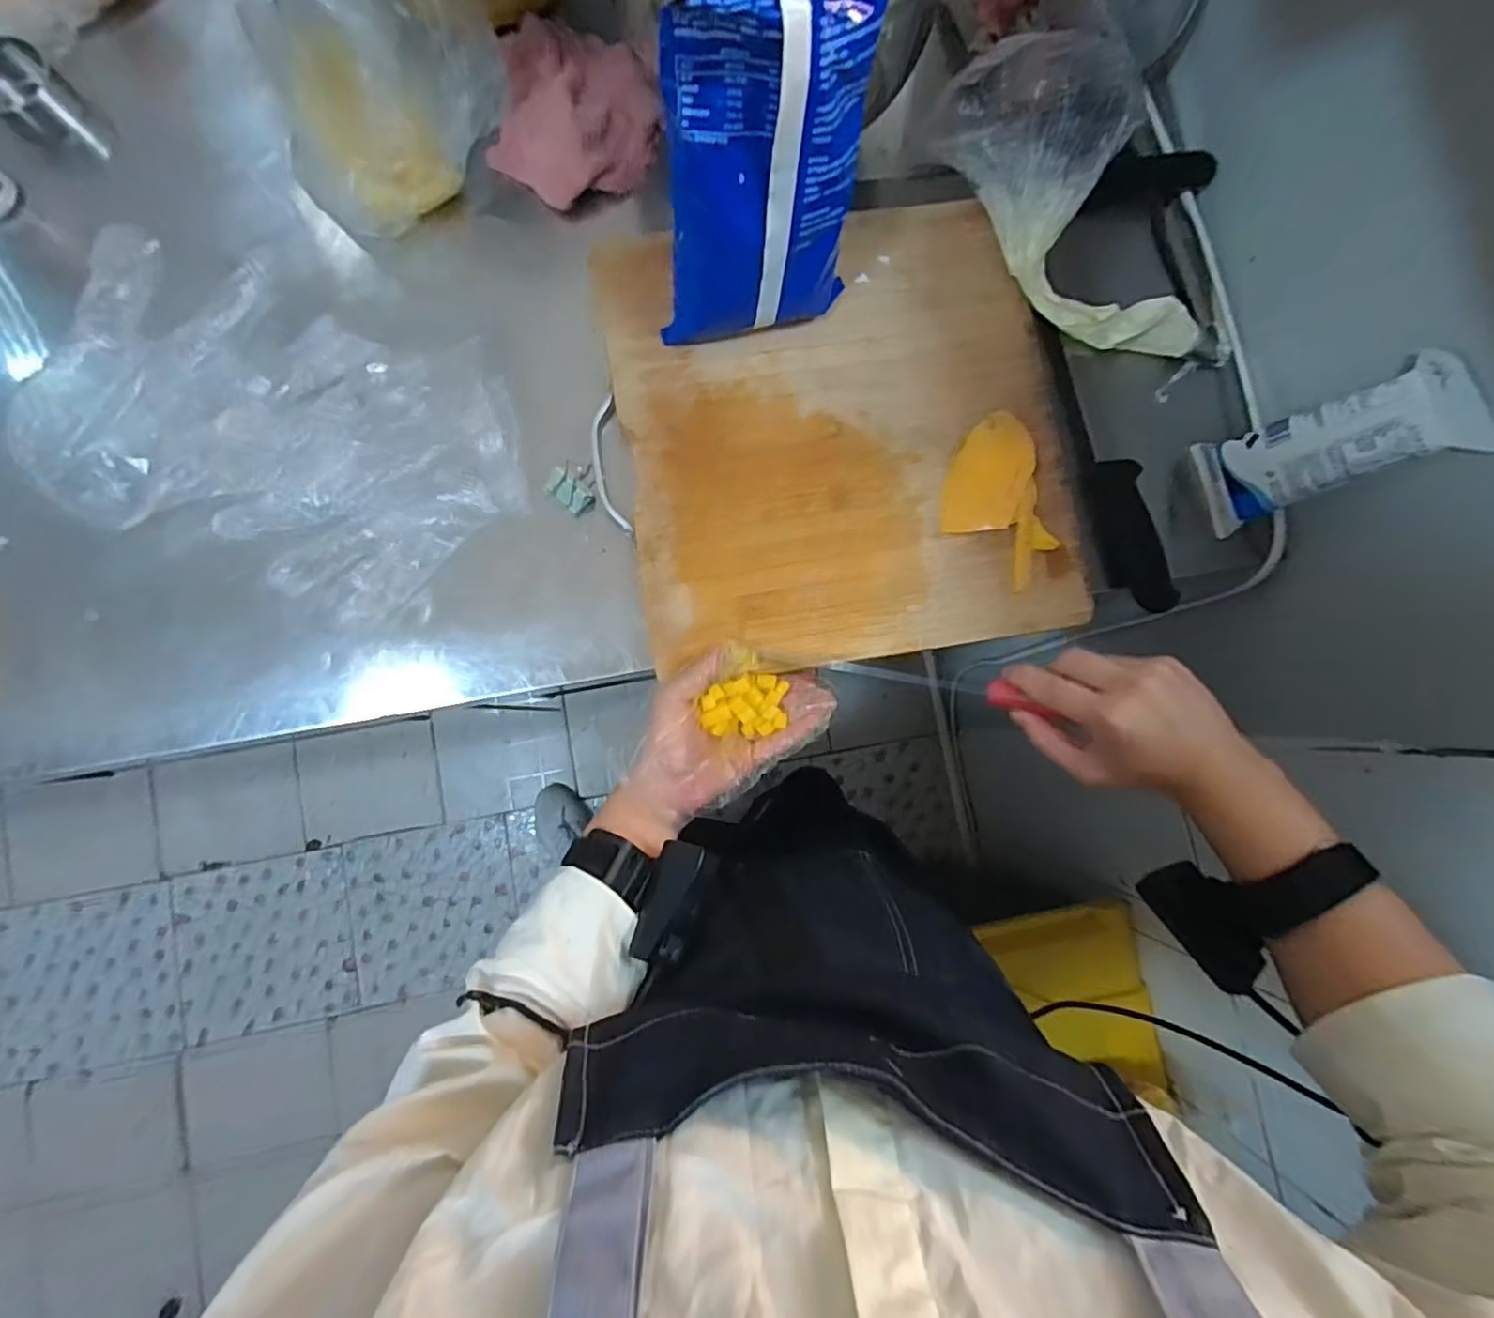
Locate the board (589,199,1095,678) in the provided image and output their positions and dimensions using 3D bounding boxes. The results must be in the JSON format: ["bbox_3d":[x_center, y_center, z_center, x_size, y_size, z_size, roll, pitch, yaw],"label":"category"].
[{"bbox_3d":[0.085,-0.173,0.494,0.354,0.024,0.336,-8,85,-5],"label":"board"}]

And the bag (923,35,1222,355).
[{"bbox_3d":[0.270,-0.327,0.493,0.119,0.057,0.279,-43,105,-5],"label":"bag"}]

